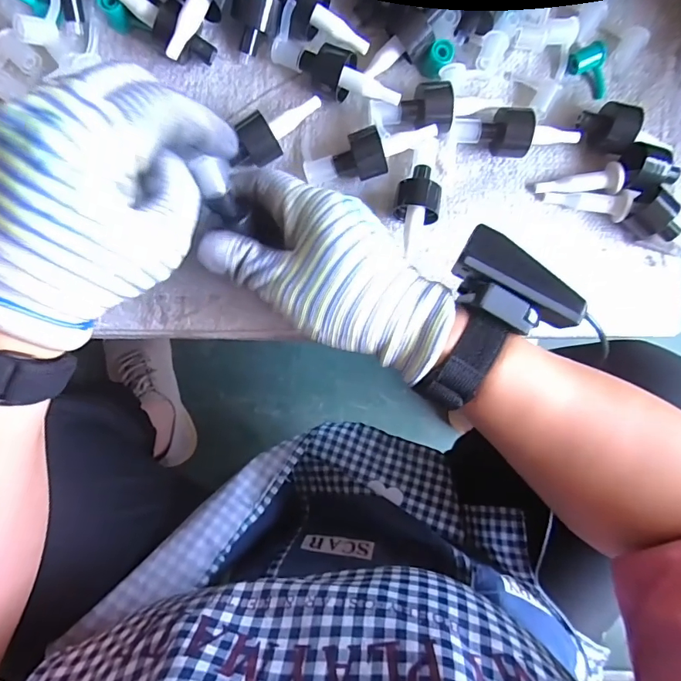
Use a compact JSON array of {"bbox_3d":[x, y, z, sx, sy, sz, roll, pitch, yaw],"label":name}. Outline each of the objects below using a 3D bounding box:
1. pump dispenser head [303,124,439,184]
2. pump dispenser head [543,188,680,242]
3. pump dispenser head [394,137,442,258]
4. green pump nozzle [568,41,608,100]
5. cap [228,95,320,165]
[{"bbox_3d":[0.020,-0.124,0.303,0.087,0.028,0.027,-19,89,-5],"label":"pump dispenser head"},{"bbox_3d":[0.193,-0.095,0.318,0.090,0.024,0.026,16,93,11],"label":"pump dispenser head"},{"bbox_3d":[0.052,-0.098,0.308,0.028,0.023,0.073,7,88,-4],"label":"pump dispenser head"},{"bbox_3d":[0.178,-0.190,0.321,0.021,0.011,0.035,-24,90,-5],"label":"green pump nozzle"},{"bbox_3d":[-0.044,-0.138,0.299,0.066,0.026,0.026,-44,91,-4],"label":"cap"}]

